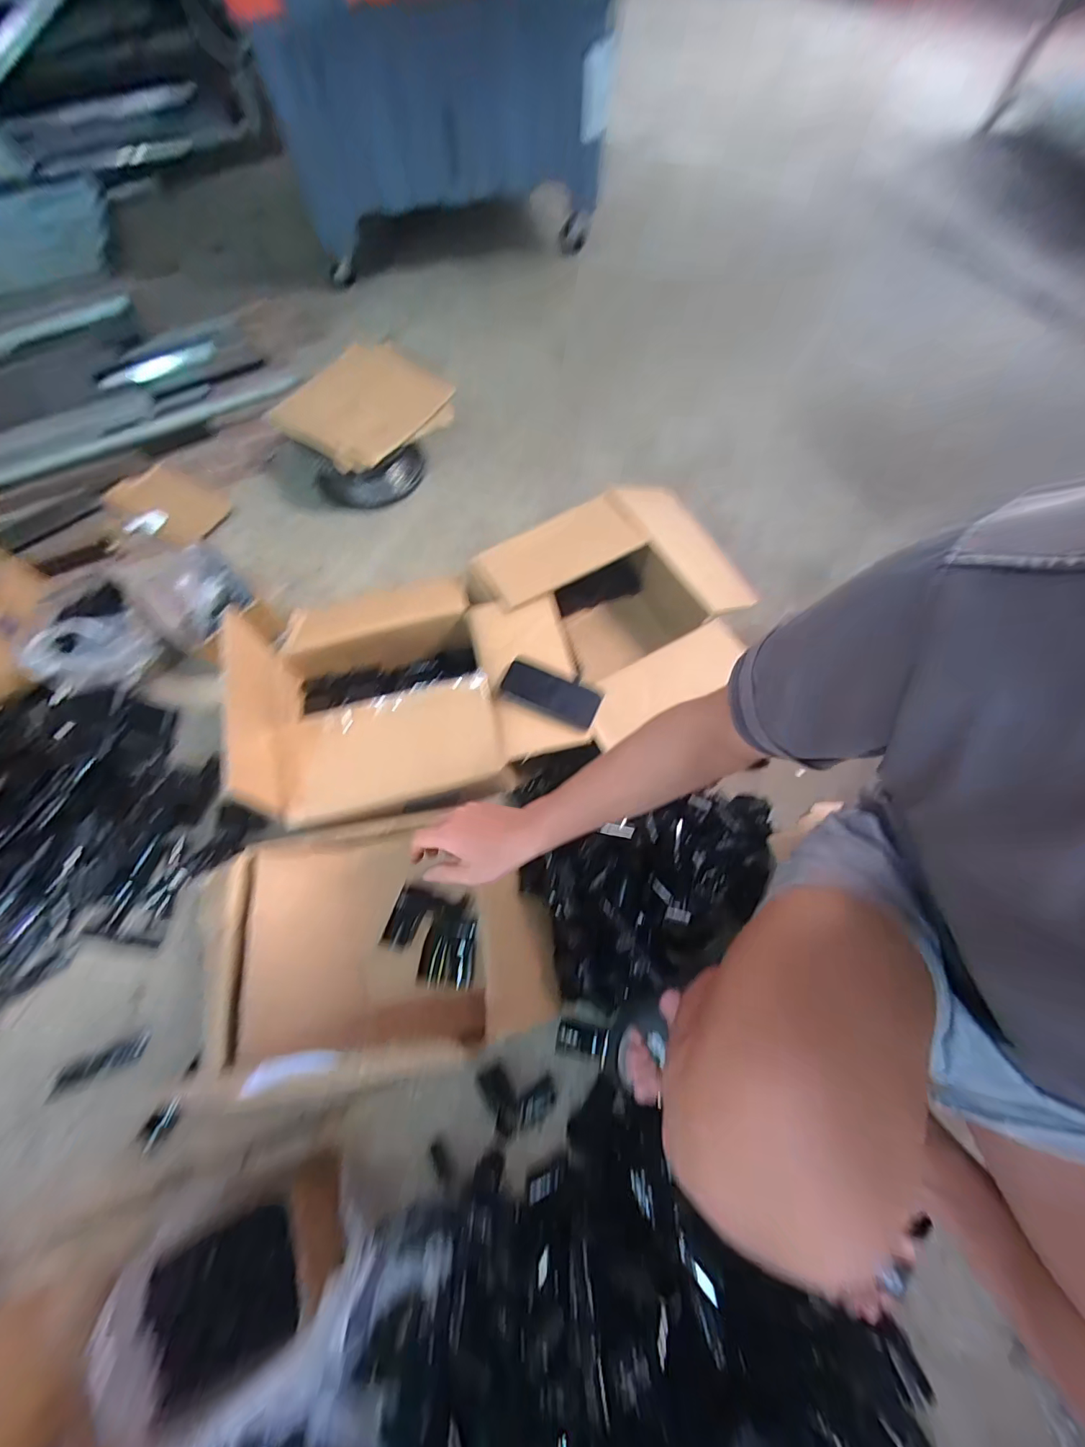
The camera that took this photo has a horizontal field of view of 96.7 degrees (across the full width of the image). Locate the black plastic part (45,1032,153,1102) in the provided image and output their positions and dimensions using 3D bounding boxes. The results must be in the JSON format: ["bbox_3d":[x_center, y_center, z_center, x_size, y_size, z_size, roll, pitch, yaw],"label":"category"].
[{"bbox_3d":[-0.625,0.481,0.682,0.133,0.007,0.030,-23,69,-7],"label":"black plastic part"}]

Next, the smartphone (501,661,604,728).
[{"bbox_3d":[0.013,-0.044,0.703,0.140,0.006,0.059,23,74,0],"label":"smartphone"}]

